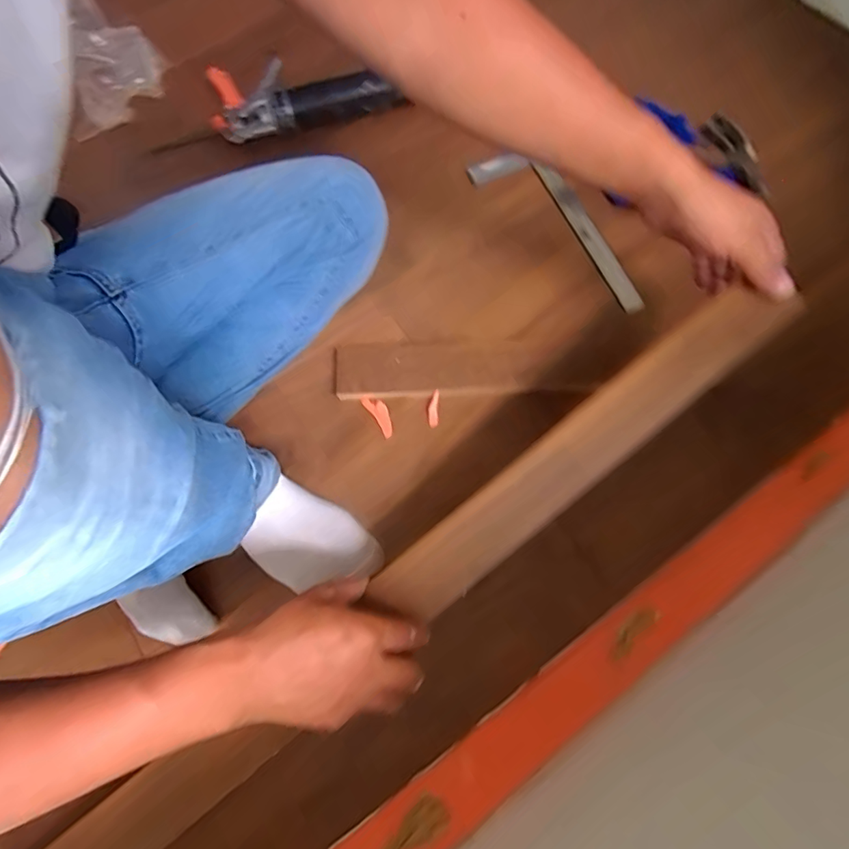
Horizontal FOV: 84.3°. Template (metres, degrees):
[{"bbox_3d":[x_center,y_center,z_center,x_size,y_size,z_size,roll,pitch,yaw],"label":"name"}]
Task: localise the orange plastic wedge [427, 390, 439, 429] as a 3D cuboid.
[{"bbox_3d":[0.011,-0.020,0.585,0.015,0.009,0.047,6,96,5],"label":"orange plastic wedge"}]

